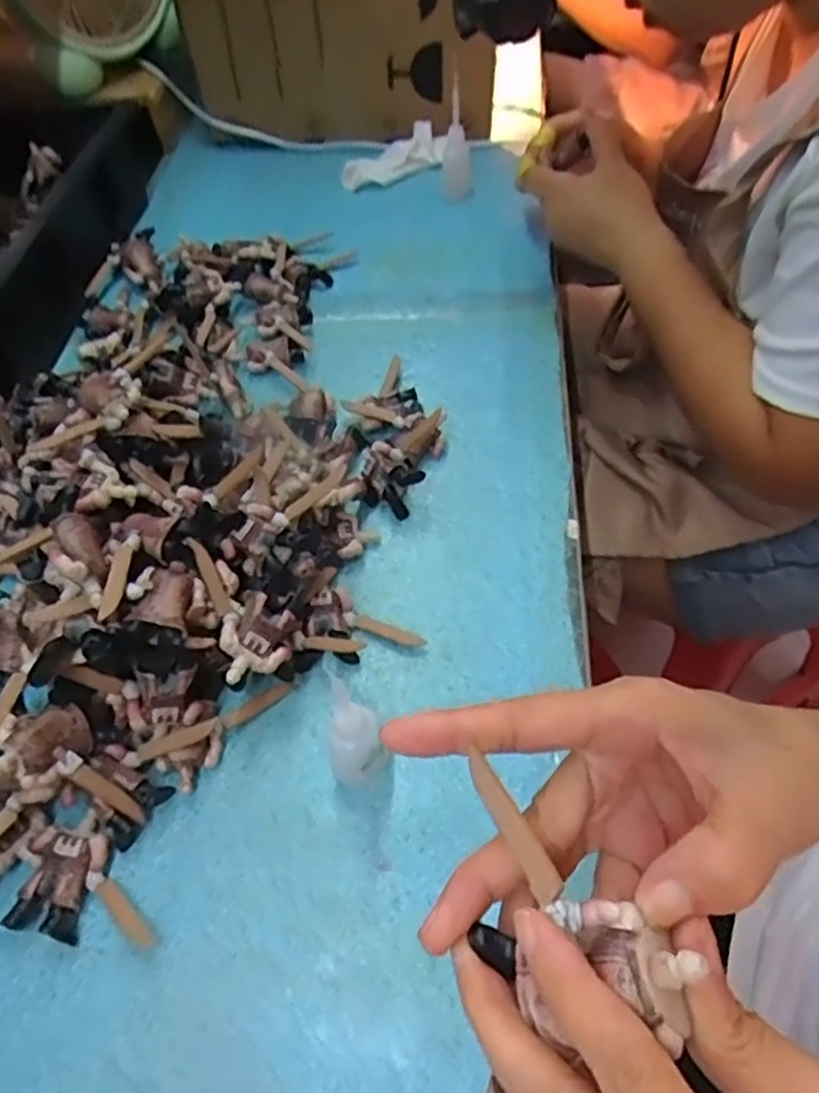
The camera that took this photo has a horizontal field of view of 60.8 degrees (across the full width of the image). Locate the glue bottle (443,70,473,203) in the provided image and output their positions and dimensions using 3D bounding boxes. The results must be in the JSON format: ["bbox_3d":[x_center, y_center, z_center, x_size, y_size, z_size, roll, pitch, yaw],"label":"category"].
[{"bbox_3d":[0.046,-0.387,0.669,0.027,0.101,0.024,3,54,7],"label":"glue bottle"}]

